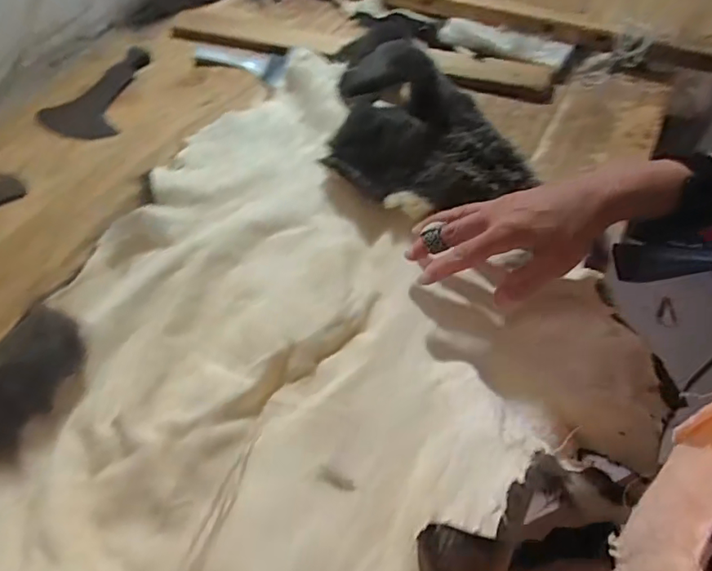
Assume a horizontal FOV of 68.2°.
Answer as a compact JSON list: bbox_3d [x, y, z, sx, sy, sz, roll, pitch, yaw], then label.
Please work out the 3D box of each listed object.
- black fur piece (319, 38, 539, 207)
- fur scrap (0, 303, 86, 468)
[{"bbox_3d":[0.070,-0.149,0.497,0.182,0.082,0.153,12,58,8],"label":"black fur piece"},{"bbox_3d":[-0.258,0.086,0.390,0.077,0.028,0.141,27,61,17],"label":"fur scrap"}]

